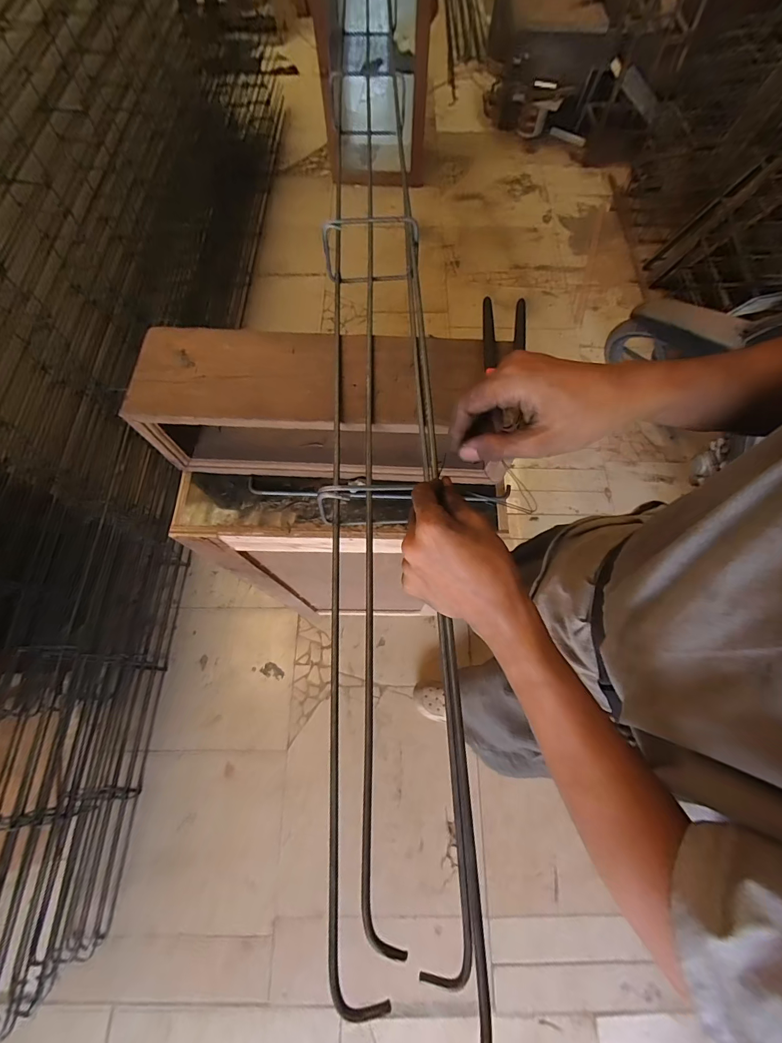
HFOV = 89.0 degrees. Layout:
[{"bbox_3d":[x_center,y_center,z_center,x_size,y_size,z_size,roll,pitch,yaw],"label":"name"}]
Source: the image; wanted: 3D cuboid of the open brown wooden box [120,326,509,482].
[{"bbox_3d":[-0.110,-0.149,0.542,0.402,0.149,0.157,6,70,1],"label":"open brown wooden box"}]

